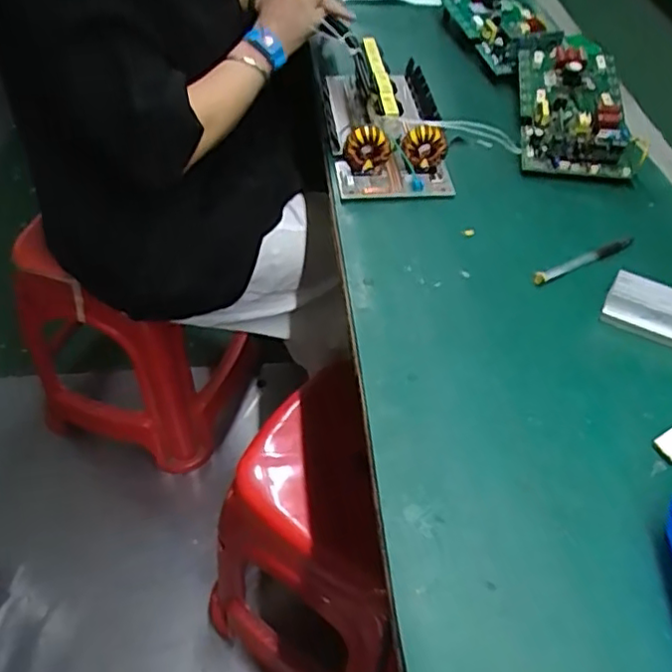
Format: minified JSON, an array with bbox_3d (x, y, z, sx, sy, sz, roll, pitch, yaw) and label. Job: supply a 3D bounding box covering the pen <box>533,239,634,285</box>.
[{"bbox_3d":[0.255,-0.078,0.651,0.127,0.011,0.013,-22,54,-16],"label":"pen"}]

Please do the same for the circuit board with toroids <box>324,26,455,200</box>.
[{"bbox_3d":[0.058,-0.275,0.782,0.130,0.076,0.261,-2,50,-5],"label":"circuit board with toroids"}]

